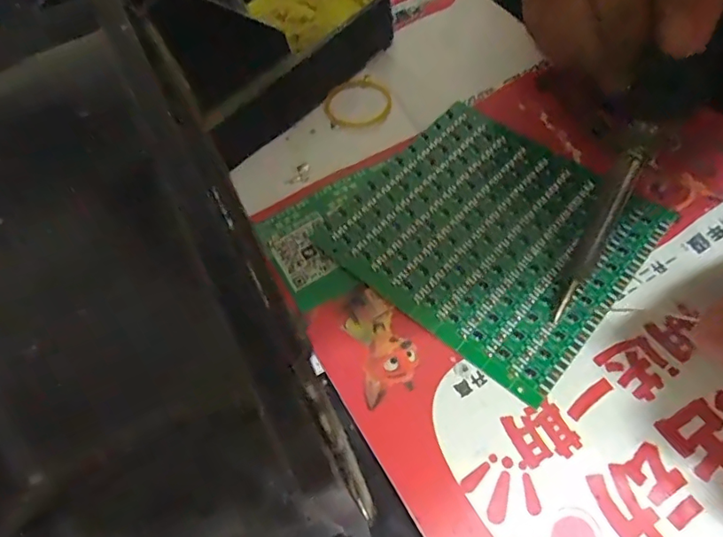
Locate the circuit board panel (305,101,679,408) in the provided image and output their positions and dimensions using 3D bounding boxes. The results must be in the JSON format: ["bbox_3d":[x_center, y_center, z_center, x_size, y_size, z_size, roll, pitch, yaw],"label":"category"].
[{"bbox_3d":[0.047,-0.016,0.195,0.102,0.004,0.093,37,68,22],"label":"circuit board panel"}]

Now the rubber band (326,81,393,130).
[{"bbox_3d":[-0.002,-0.077,0.239,0.030,0.004,0.030,-16,58,-6],"label":"rubber band"}]

